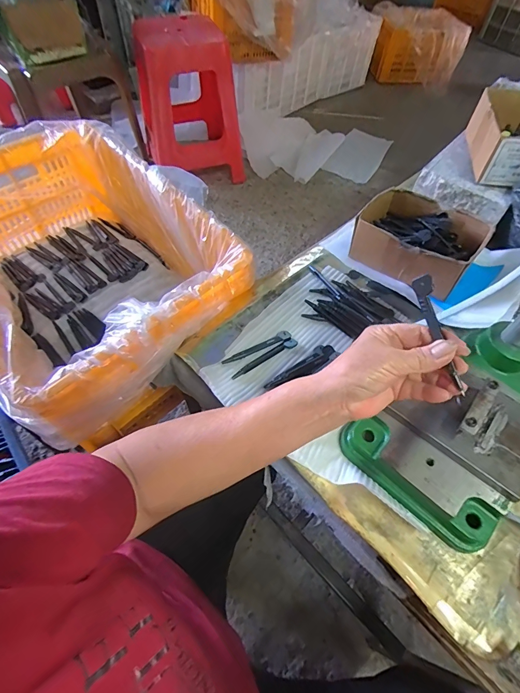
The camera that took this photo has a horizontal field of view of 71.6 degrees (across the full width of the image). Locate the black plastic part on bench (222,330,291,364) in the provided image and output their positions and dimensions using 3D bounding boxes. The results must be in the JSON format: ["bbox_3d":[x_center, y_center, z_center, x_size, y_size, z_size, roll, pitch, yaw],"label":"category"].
[{"bbox_3d":[-0.004,0.001,0.462,0.098,0.004,0.014,-25,62,-18],"label":"black plastic part on bench"}]

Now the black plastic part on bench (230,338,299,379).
[{"bbox_3d":[0.006,0.014,0.453,0.099,0.008,0.012,-29,63,-20],"label":"black plastic part on bench"}]

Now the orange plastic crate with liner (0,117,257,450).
[{"bbox_3d":[-0.287,-0.127,0.601,0.354,0.215,0.513,-35,65,-22],"label":"orange plastic crate with liner"}]

